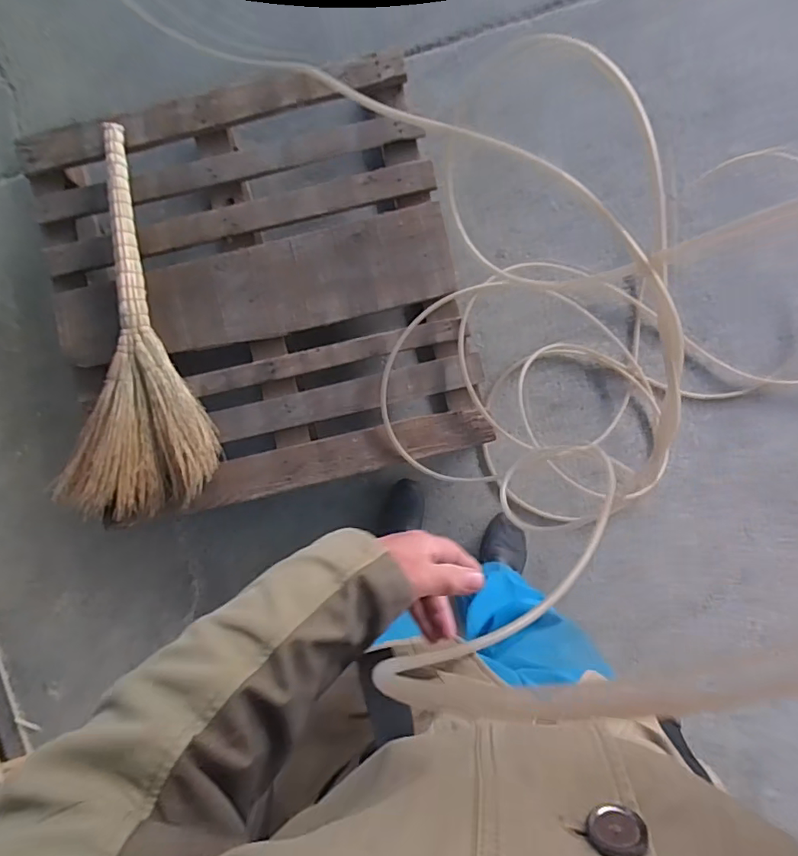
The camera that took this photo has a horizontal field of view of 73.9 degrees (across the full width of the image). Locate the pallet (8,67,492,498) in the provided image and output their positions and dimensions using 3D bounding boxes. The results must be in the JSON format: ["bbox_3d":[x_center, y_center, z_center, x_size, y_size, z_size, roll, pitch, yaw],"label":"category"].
[{"bbox_3d":[-0.337,-0.320,1.244,0.915,0.188,0.956,-15,89,2],"label":"pallet"}]

